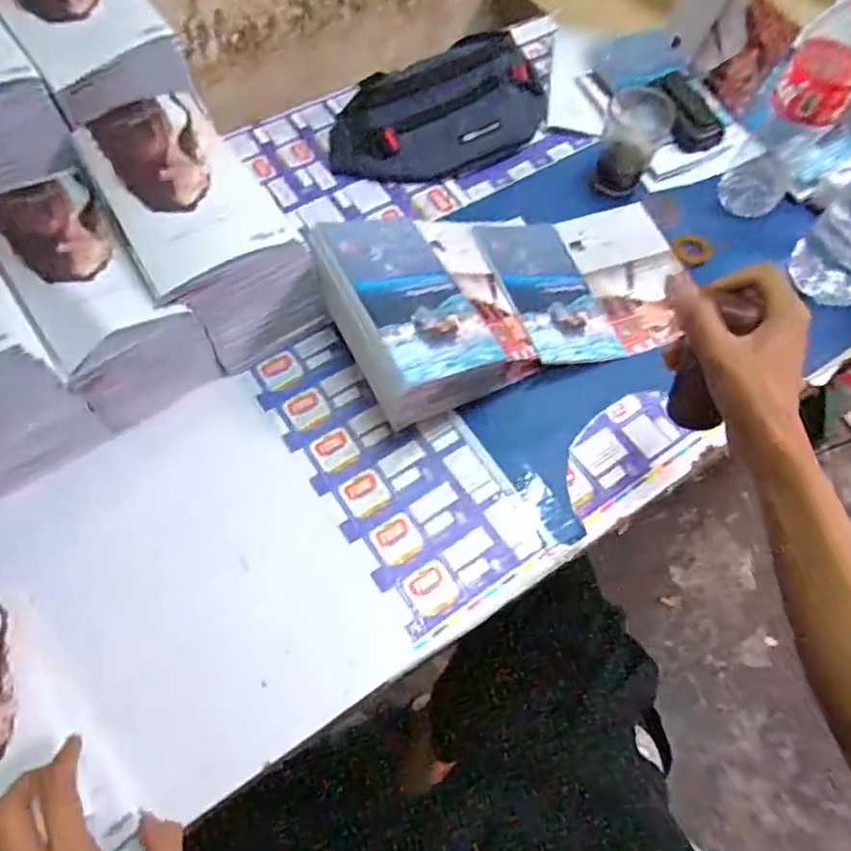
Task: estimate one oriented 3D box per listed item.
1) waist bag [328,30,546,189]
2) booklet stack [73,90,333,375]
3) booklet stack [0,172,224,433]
[{"bbox_3d":[0.021,-0.347,0.673,0.258,0.064,0.116,-24,67,-14],"label":"waist bag"},{"bbox_3d":[-0.191,-0.165,0.535,0.124,0.145,0.173,-29,68,-16],"label":"booklet stack"},{"bbox_3d":[-0.275,-0.103,0.518,0.102,0.120,0.167,-35,70,-18],"label":"booklet stack"}]

